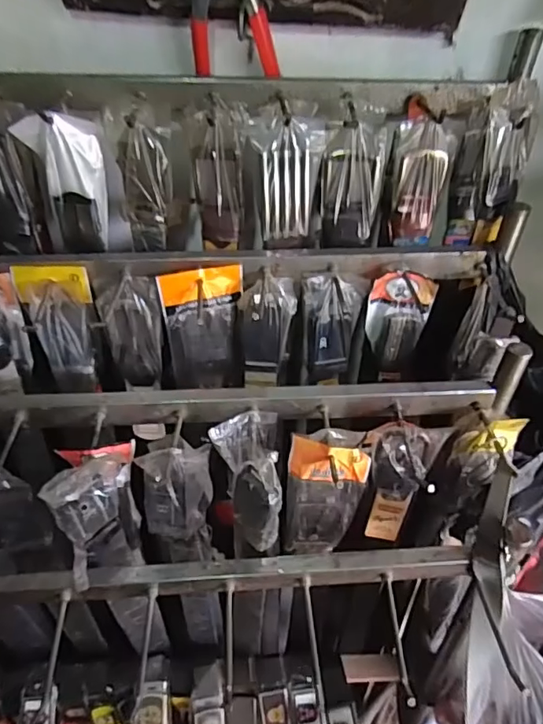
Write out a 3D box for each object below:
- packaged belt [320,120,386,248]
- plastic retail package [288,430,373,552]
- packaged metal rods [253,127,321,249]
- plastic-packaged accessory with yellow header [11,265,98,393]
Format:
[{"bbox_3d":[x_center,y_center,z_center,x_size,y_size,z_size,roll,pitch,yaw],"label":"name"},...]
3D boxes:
[{"bbox_3d":[0.078,-0.170,0.504,0.057,0.115,0.015,3,39,2],"label":"packaged belt"},{"bbox_3d":[0.050,0.126,0.490,0.068,0.143,0.037,-1,39,-2],"label":"plastic retail package"},{"bbox_3d":[0.015,-0.165,0.500,0.064,0.113,0.011,-6,40,-8],"label":"packaged metal rods"},{"bbox_3d":[-0.209,-0.035,0.524,0.066,0.133,0.033,-11,25,-8],"label":"plastic-packaged accessory with yellow header"}]

